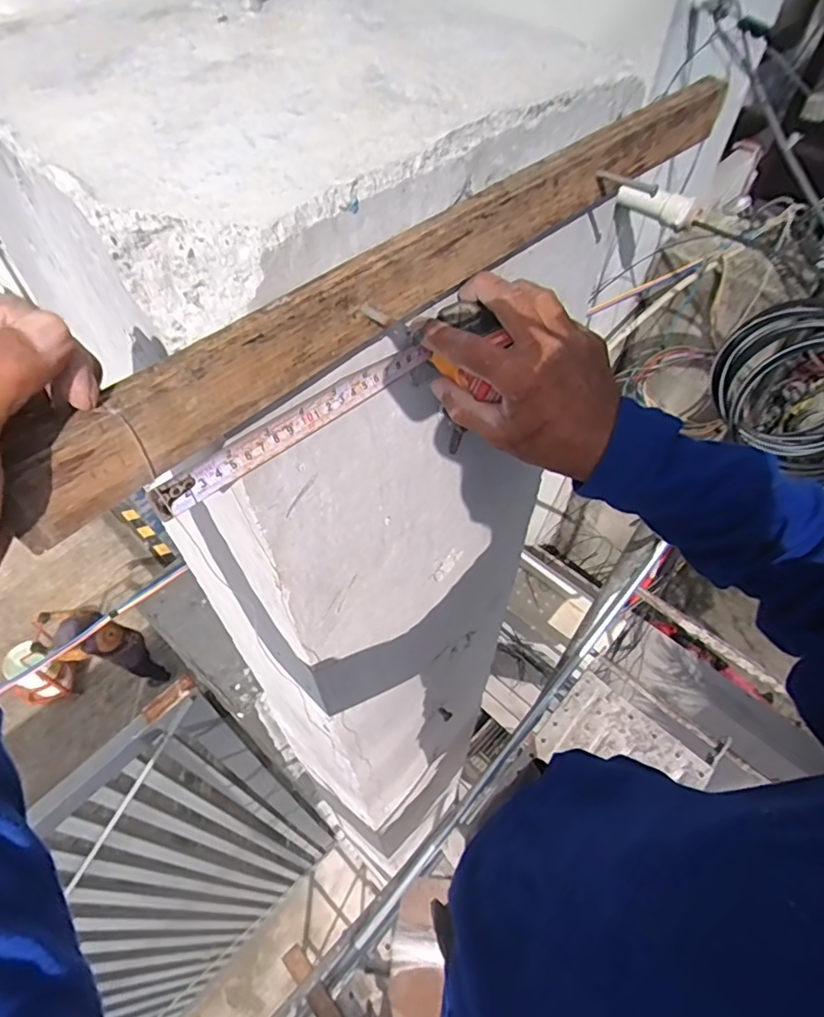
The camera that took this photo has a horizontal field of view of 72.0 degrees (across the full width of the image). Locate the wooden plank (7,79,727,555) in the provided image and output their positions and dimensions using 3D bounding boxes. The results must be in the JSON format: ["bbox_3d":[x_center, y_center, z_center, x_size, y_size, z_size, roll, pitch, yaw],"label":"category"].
[{"bbox_3d":[0.023,-0.152,0.341,0.541,0.046,0.030,-39,62,-23],"label":"wooden plank"}]

